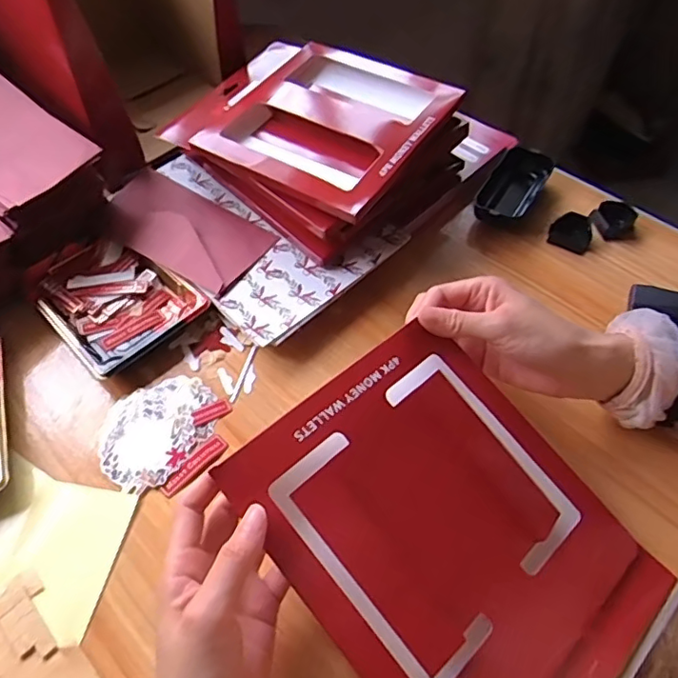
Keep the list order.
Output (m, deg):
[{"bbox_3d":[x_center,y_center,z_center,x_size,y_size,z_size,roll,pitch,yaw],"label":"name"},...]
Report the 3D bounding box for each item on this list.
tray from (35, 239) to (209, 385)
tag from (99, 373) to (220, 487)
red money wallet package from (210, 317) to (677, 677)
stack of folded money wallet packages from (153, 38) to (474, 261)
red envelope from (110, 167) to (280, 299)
[{"bbox_3d":[-0.207,-0.036,0.517,0.111,0.024,0.149,-39,62,-23],"label":"tray"},{"bbox_3d":[-0.146,0.067,0.449,0.083,0.004,0.098,31,61,21],"label":"tag"},{"bbox_3d":[0.075,0.120,0.346,0.190,0.008,0.244,-36,81,-29],"label":"red money wallet package"},{"bbox_3d":[-0.027,-0.205,0.568,0.261,0.075,0.211,33,62,23],"label":"stack of folded money wallet packages"},{"bbox_3d":[-0.155,-0.111,0.547,0.179,0.014,0.089,30,60,20],"label":"red envelope"}]

